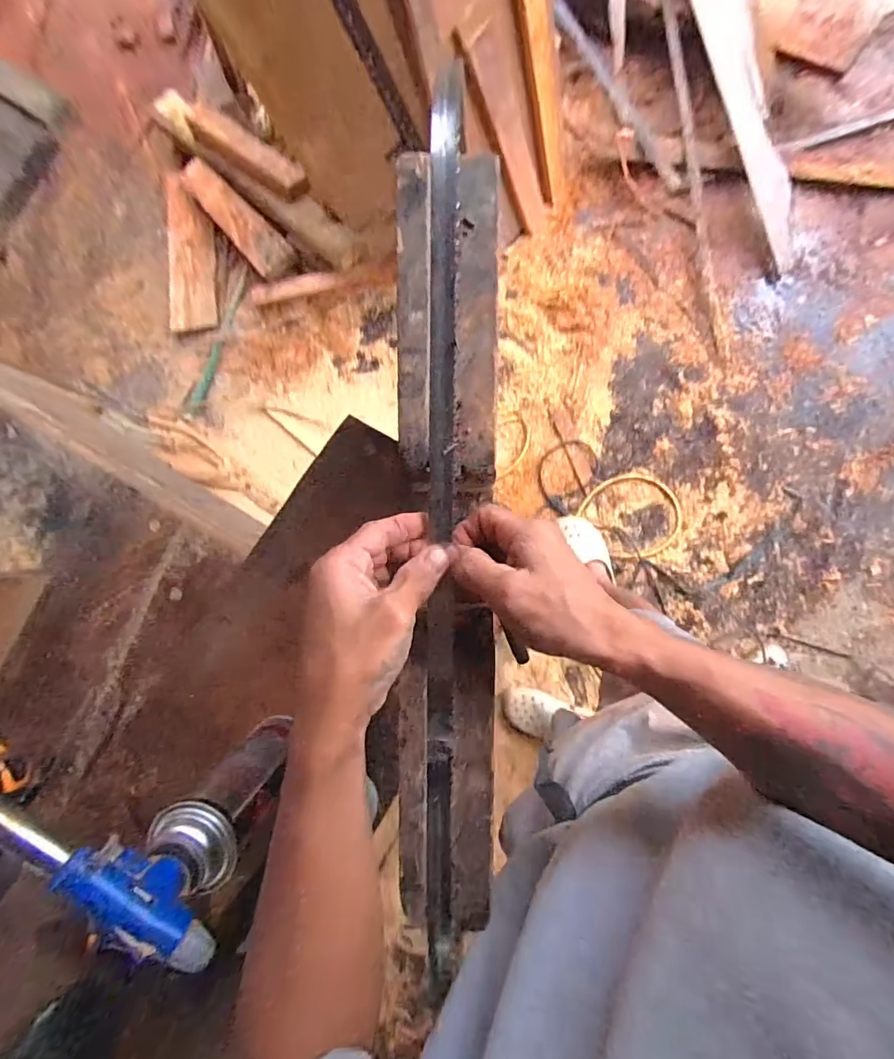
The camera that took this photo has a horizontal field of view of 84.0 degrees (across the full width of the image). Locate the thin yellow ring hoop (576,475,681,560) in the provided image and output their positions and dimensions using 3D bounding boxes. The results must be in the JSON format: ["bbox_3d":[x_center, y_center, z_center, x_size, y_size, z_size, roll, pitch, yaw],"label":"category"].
[{"bbox_3d":[0.502,-0.035,1.336,0.226,0.014,0.239,0,90,7],"label":"thin yellow ring hoop"}]

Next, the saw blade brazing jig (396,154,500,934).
[{"bbox_3d":[0.001,0.017,0.343,0.065,0.026,0.520,0,90,7],"label":"saw blade brazing jig"}]

